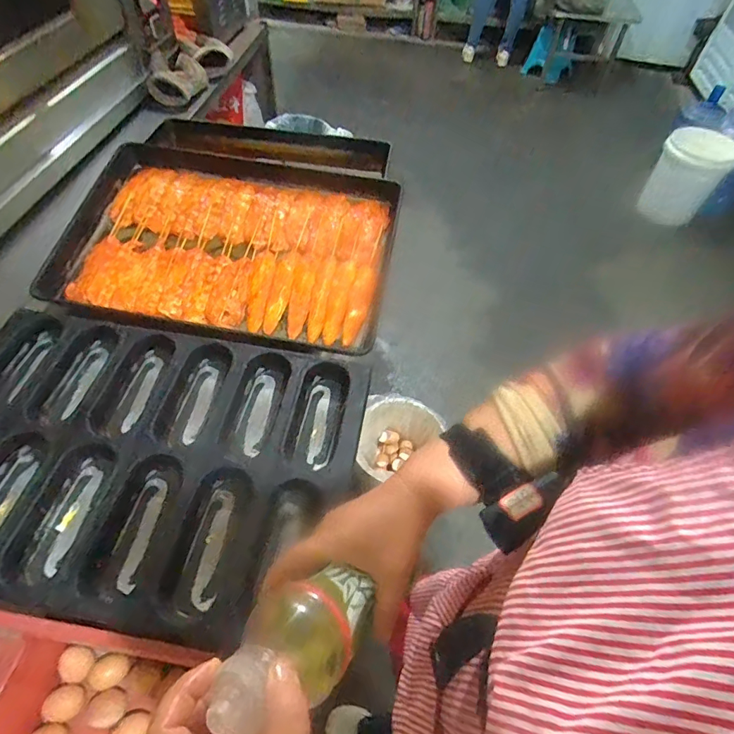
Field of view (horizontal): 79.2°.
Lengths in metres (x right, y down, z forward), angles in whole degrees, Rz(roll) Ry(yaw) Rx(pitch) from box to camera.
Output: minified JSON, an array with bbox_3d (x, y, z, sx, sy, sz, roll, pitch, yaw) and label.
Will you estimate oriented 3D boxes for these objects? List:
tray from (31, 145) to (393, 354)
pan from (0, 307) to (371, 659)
[{"bbox_3d":[-0.262,-0.249,0.852,0.615,0.050,0.426,11,65,4],"label":"tray"},{"bbox_3d":[-0.329,0.122,0.630,0.609,0.055,0.410,10,54,4],"label":"pan"}]

